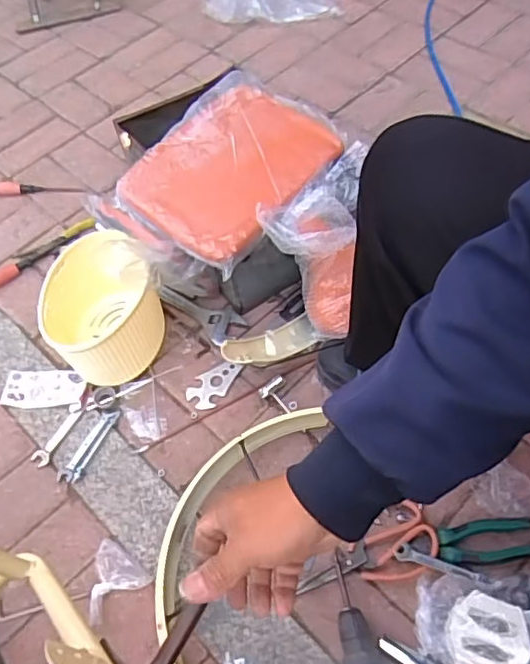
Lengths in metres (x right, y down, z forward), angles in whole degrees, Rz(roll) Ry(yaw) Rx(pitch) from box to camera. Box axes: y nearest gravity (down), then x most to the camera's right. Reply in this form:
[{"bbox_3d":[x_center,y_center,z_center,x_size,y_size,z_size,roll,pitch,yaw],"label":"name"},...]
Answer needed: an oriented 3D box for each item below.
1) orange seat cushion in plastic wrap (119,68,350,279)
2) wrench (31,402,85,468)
[{"bbox_3d":[-0.057,-0.265,0.956,0.258,0.026,0.310,39,77,14],"label":"orange seat cushion in plastic wrap"},{"bbox_3d":[-0.327,0.158,0.950,0.029,0.011,0.115,21,59,19],"label":"wrench"}]

